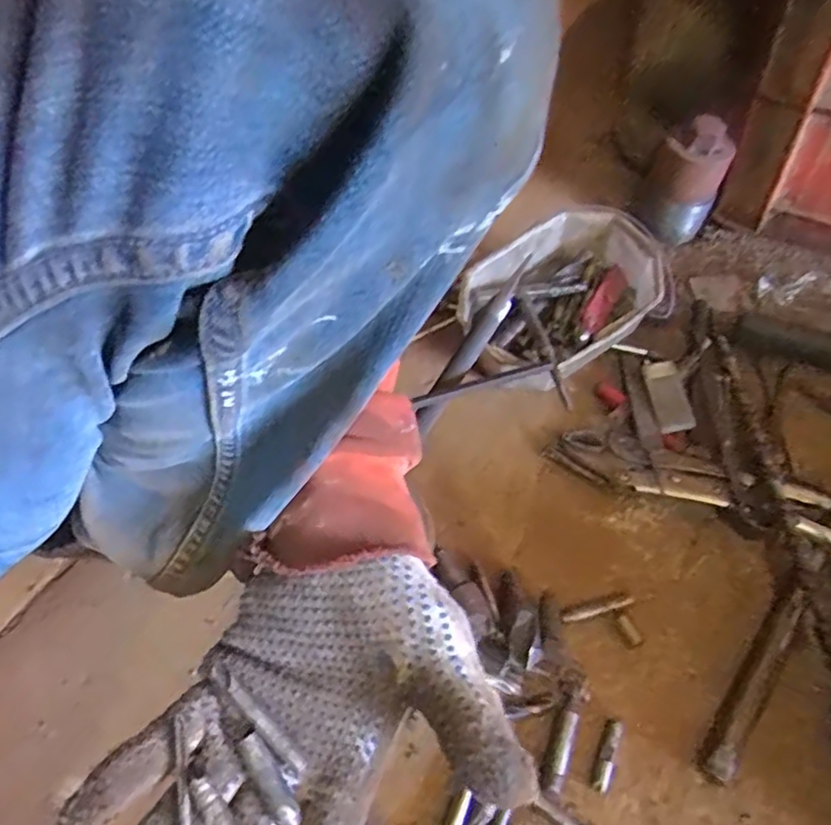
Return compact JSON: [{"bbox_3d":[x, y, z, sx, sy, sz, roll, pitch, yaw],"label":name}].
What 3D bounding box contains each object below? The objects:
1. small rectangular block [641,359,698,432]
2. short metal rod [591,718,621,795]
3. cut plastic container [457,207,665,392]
[{"bbox_3d":[0.220,-0.016,0.554,0.029,0.011,0.077,-2,49,2],"label":"small rectangular block"},{"bbox_3d":[0.117,0.210,0.387,0.011,0.005,0.041,16,66,17],"label":"short metal rod"},{"bbox_3d":[0.131,-0.090,0.587,0.184,0.113,0.142,-32,54,-20],"label":"cut plastic container"}]

